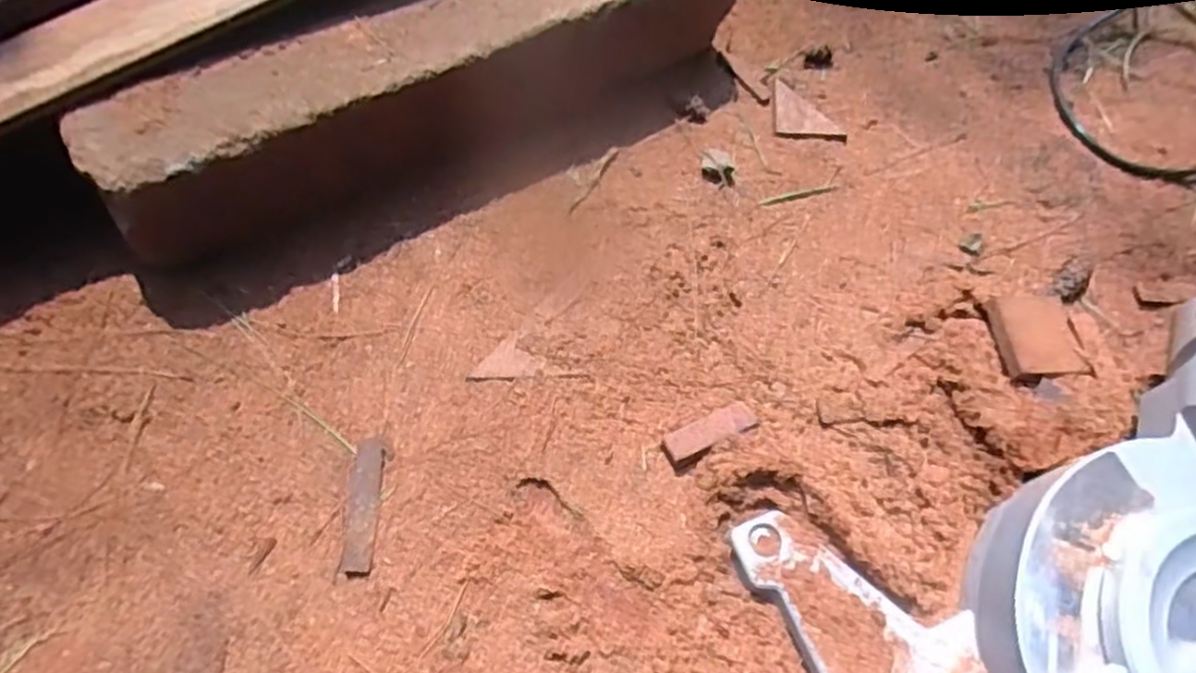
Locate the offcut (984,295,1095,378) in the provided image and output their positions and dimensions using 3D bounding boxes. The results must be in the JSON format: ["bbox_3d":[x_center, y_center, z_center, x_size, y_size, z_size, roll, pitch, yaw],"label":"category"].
[{"bbox_3d":[0.335,-0.001,0.553,0.060,0.016,0.066,-6,67,-5],"label":"offcut"}]

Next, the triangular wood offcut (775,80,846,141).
[{"bbox_3d":[0.178,-0.194,0.653,0.043,0.007,0.082,-36,72,-16],"label":"triangular wood offcut"}]

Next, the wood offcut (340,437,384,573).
[{"bbox_3d":[-0.155,0.111,0.482,0.020,0.004,0.085,1,66,-2],"label":"wood offcut"}]

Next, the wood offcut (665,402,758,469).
[{"bbox_3d":[0.078,0.067,0.511,0.067,0.014,0.024,-24,70,-13],"label":"wood offcut"}]

